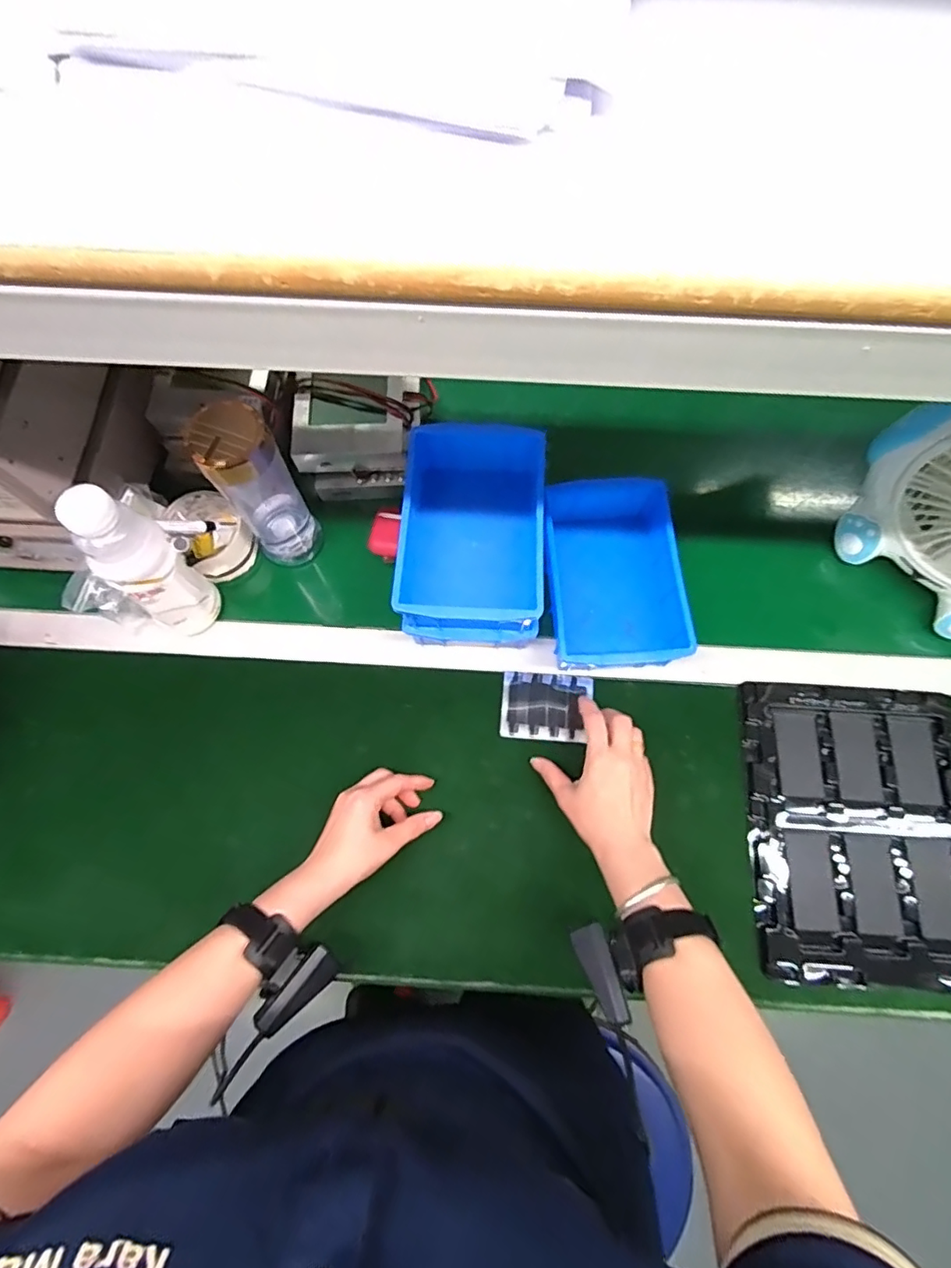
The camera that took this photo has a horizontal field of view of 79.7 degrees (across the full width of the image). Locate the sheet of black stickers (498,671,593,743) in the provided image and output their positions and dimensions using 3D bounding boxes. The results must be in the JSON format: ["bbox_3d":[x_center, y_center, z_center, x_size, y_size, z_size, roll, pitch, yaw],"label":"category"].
[{"bbox_3d":[0.075,0.078,0.606,0.093,0.006,0.071,6,74,2],"label":"sheet of black stickers"}]

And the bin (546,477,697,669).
[{"bbox_3d":[0.141,-0.065,0.609,0.136,0.064,0.211,-3,73,-1],"label":"bin"}]

